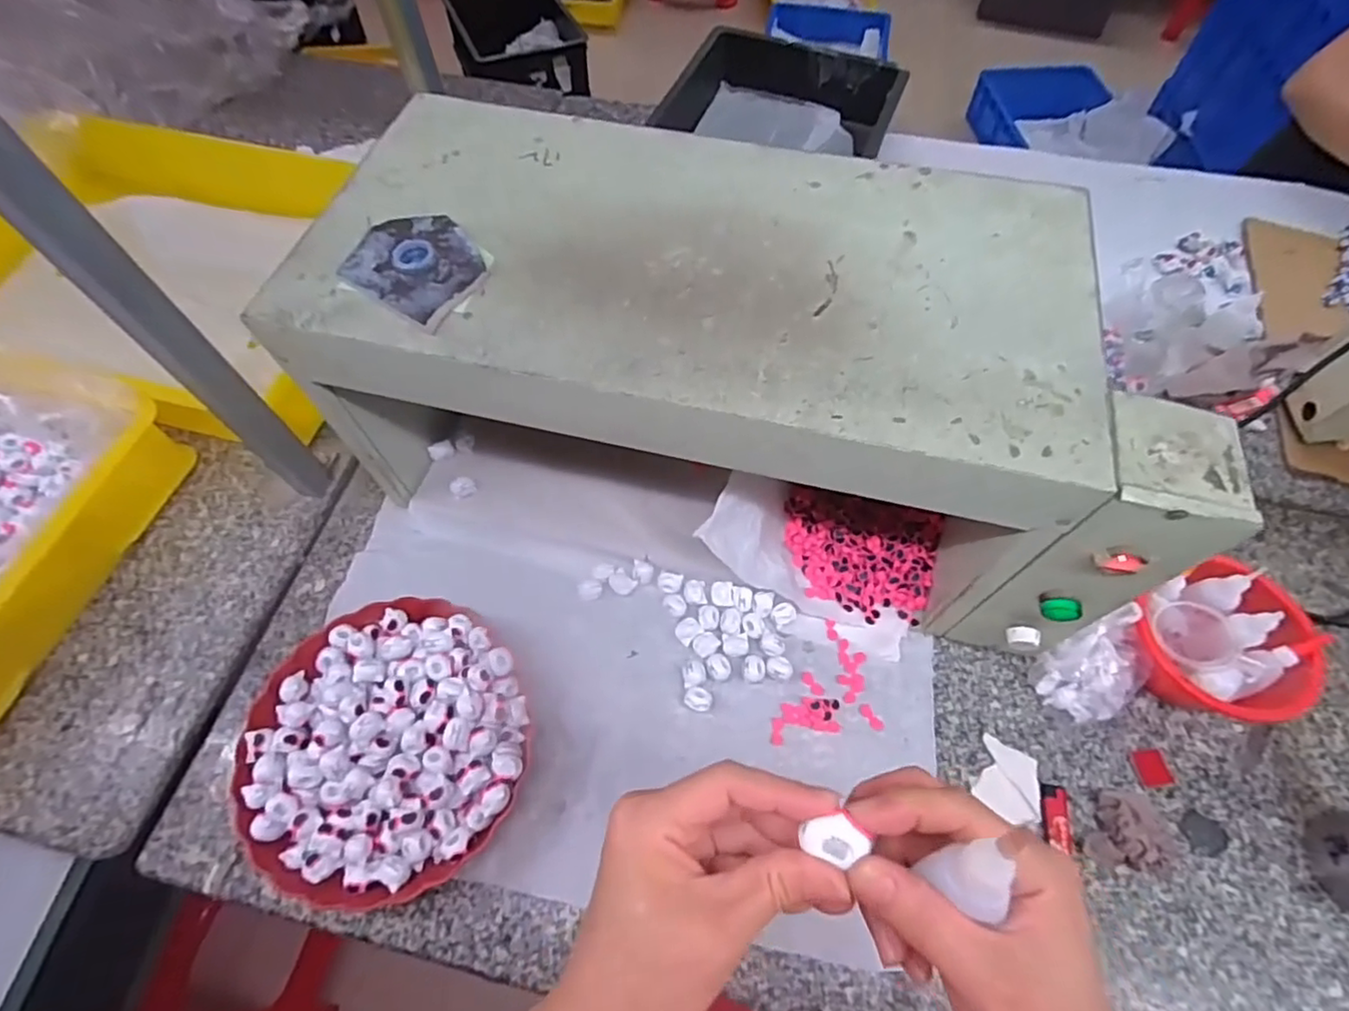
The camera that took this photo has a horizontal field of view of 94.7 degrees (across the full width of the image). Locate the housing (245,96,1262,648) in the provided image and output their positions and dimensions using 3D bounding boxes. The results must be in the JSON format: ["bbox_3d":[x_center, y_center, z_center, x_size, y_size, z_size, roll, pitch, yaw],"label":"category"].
[{"bbox_3d":[0.043,-0.125,0.563,0.646,0.245,0.324,11,62,6],"label":"housing"}]

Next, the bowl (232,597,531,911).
[{"bbox_3d":[-0.249,0.203,0.544,0.225,0.065,0.240,0,62,0],"label":"bowl"}]

